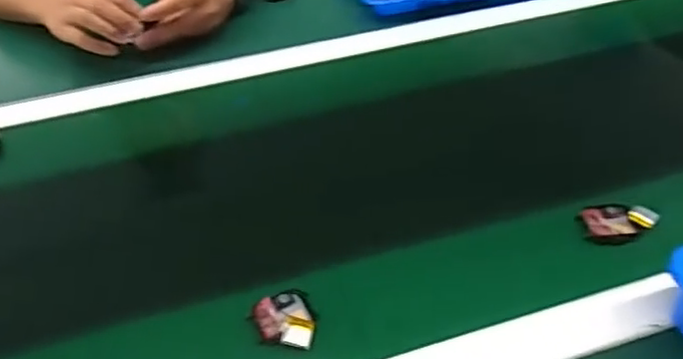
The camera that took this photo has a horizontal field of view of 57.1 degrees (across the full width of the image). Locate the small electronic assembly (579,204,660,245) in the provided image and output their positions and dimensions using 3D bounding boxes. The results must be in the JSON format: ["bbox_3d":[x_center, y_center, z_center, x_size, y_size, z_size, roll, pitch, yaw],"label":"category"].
[{"bbox_3d":[0.233,0.035,0.527,0.054,0.018,0.039,-7,41,-7],"label":"small electronic assembly"}]

